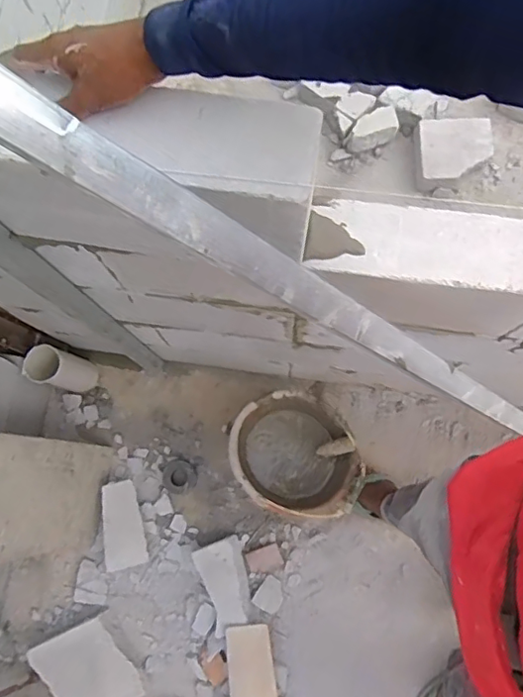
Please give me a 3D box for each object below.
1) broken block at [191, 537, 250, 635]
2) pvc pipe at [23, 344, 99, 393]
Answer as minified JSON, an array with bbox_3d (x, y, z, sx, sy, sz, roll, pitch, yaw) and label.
[{"bbox_3d":[-0.083,0.550,1.295,0.113,0.064,0.194,-17,77,-3],"label":"broken block"},{"bbox_3d":[-0.477,0.051,1.330,0.092,0.235,0.098,0,77,1],"label":"pvc pipe"}]

